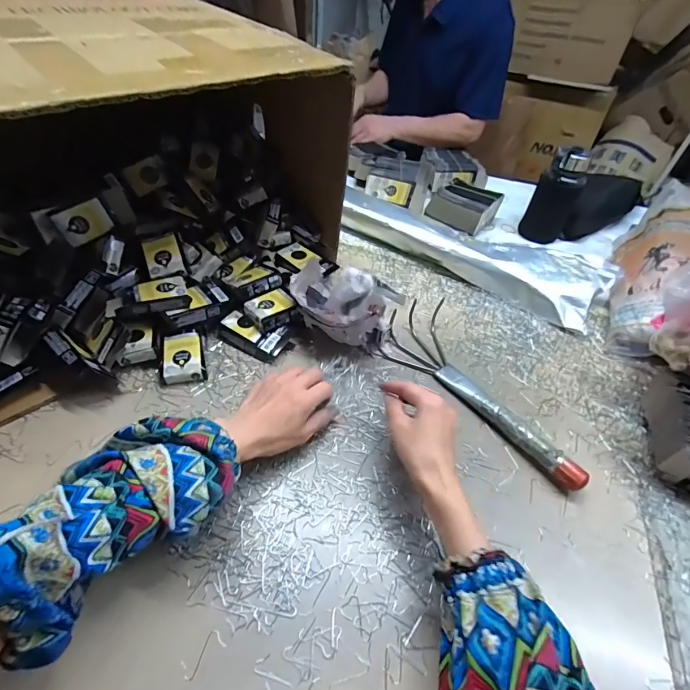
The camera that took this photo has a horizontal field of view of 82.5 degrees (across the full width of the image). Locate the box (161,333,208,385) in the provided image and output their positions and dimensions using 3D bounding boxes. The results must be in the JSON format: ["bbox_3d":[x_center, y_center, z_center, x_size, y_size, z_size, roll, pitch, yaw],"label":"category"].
[{"bbox_3d":[-0.211,0.018,0.518,0.052,0.026,0.066,-7,48,-11],"label":"box"}]

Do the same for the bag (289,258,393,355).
[{"bbox_3d":[-0.004,-0.057,0.555,0.139,0.105,0.101,37,54,26],"label":"bag"}]

